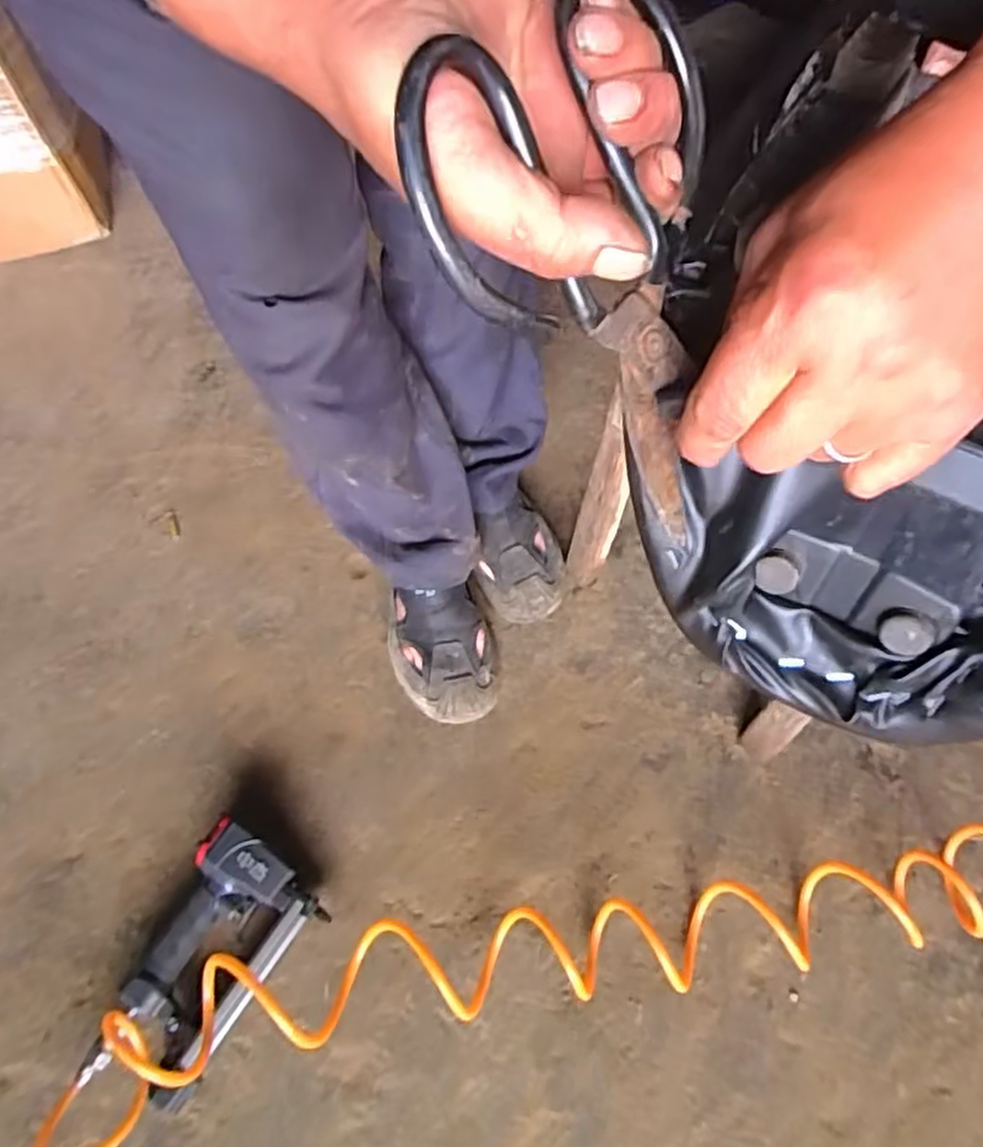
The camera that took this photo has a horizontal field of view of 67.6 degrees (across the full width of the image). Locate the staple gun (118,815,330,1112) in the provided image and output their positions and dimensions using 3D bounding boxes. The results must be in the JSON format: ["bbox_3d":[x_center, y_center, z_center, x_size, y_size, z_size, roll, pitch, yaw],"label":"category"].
[{"bbox_3d":[-0.257,0.352,0.673,0.127,0.056,0.208,26,63,18],"label":"staple gun"}]

